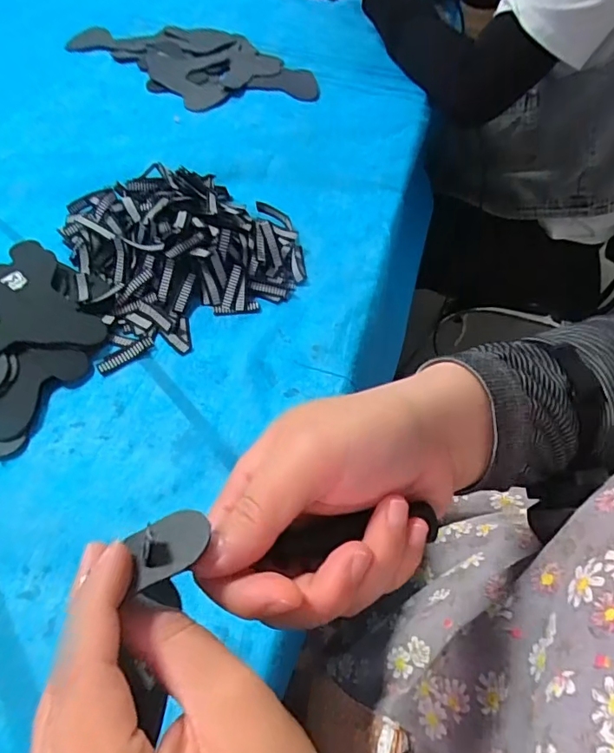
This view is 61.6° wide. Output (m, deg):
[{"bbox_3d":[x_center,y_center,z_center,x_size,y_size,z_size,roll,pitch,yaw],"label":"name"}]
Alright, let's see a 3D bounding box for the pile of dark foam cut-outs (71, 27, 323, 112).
[{"bbox_3d":[-0.135,-0.393,0.633,0.279,0.010,0.177,34,58,20],"label":"pile of dark foam cut-outs"}]

